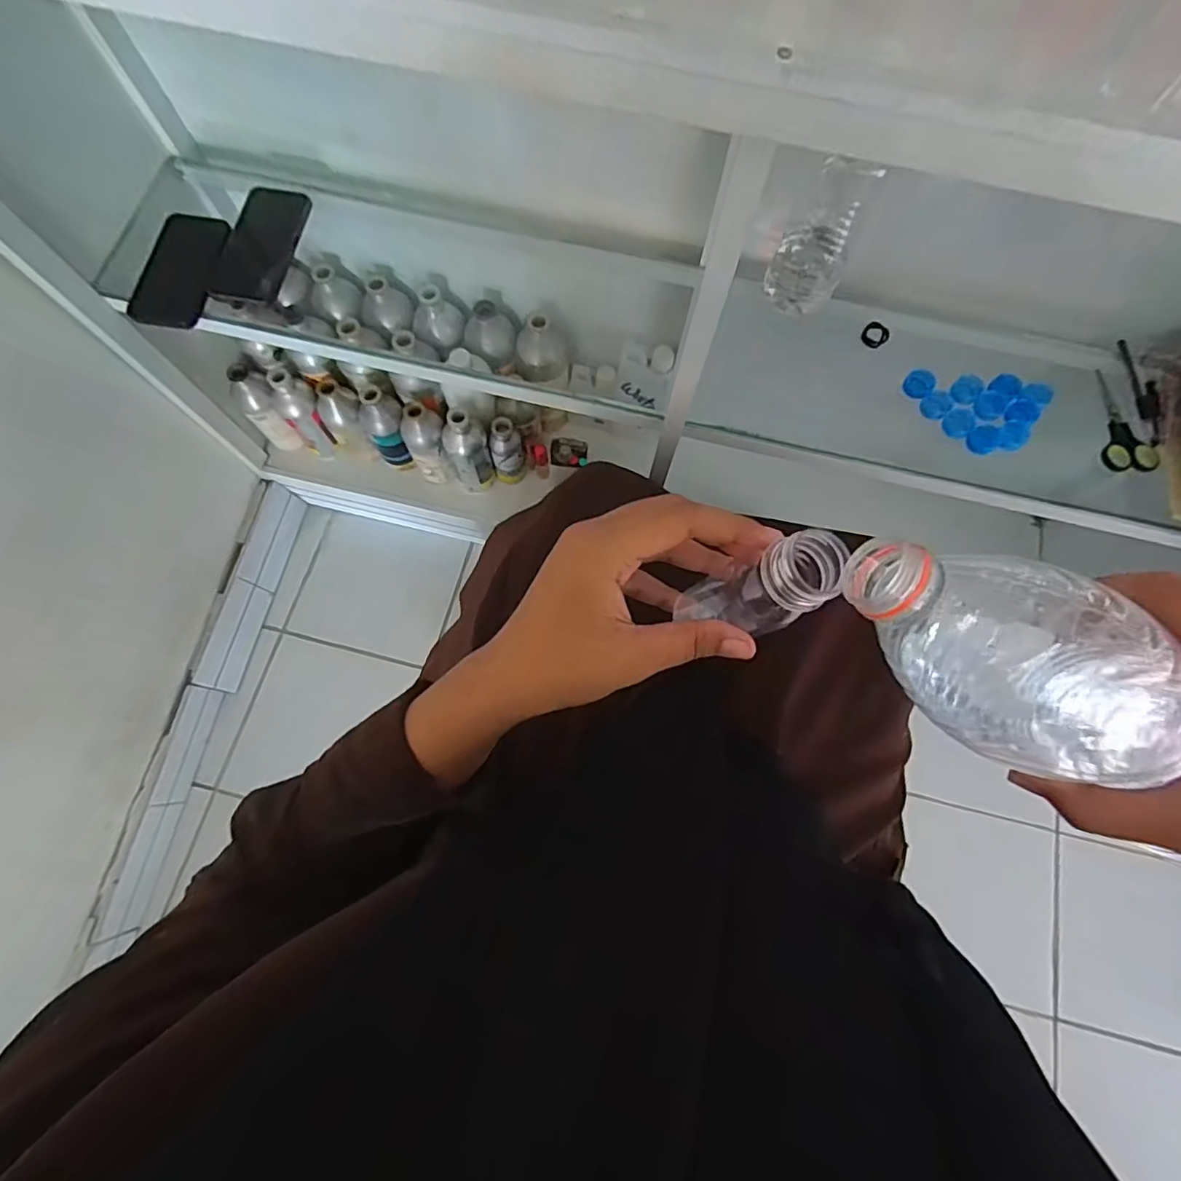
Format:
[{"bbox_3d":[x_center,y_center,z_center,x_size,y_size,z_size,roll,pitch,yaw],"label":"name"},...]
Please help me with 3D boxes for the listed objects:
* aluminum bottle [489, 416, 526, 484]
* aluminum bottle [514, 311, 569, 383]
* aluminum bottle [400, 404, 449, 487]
[{"bbox_3d":[-0.145,-0.240,0.981,0.054,0.148,0.046,-6,74,-4],"label":"aluminum bottle"},{"bbox_3d":[-0.079,-0.393,0.896,0.084,0.089,0.080,0,73,-2],"label":"aluminum bottle"},{"bbox_3d":[-0.275,-0.246,0.955,0.061,0.165,0.061,-27,76,-9],"label":"aluminum bottle"}]

